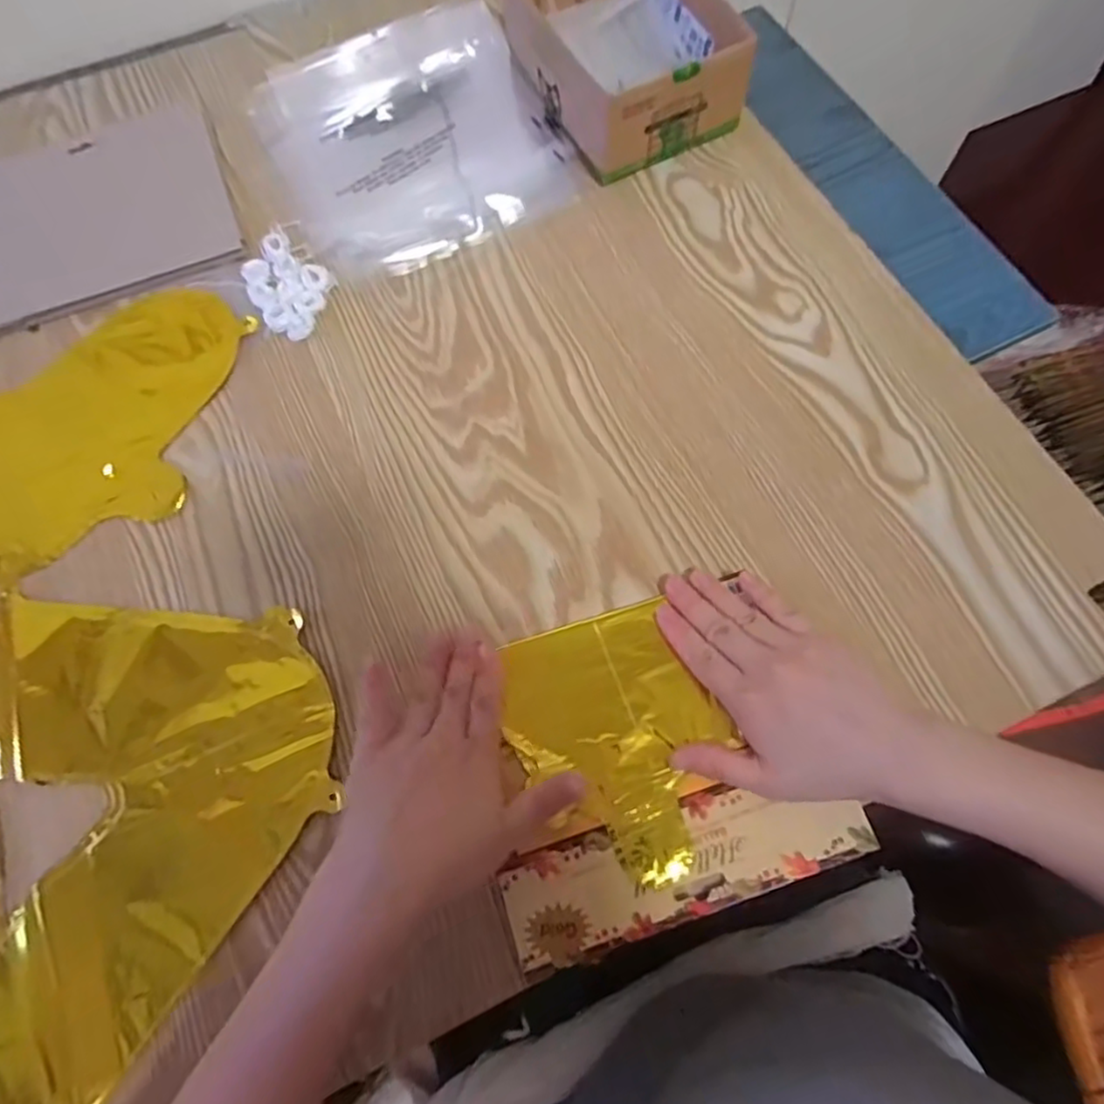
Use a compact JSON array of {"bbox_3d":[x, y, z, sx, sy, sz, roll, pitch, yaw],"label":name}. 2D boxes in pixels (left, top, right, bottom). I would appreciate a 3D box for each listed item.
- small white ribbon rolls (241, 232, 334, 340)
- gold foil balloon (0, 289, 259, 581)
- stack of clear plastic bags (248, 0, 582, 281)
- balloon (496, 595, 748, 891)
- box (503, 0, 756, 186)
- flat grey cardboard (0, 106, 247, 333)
[{"bbox_3d":[-0.197,-0.196,0.497,0.083,0.011,0.058,39,76,15],"label":"small white ribbon rolls"},{"bbox_3d":[-0.428,-0.093,0.463,0.388,0.007,0.213,4,70,4],"label":"gold foil balloon"},{"bbox_3d":[-0.112,-0.339,0.549,0.217,0.015,0.249,-25,71,-7],"label":"stack of clear plastic bags"},{"bbox_3d":[0.040,0.104,0.376,0.109,0.007,0.142,-24,71,-6],"label":"balloon"},{"bbox_3d":[0.053,-0.390,0.520,0.126,0.069,0.184,-24,71,-6],"label":"box"},{"bbox_3d":[-0.355,-0.265,0.530,0.197,0.010,0.164,-21,70,-5],"label":"flat grey cardboard"}]

